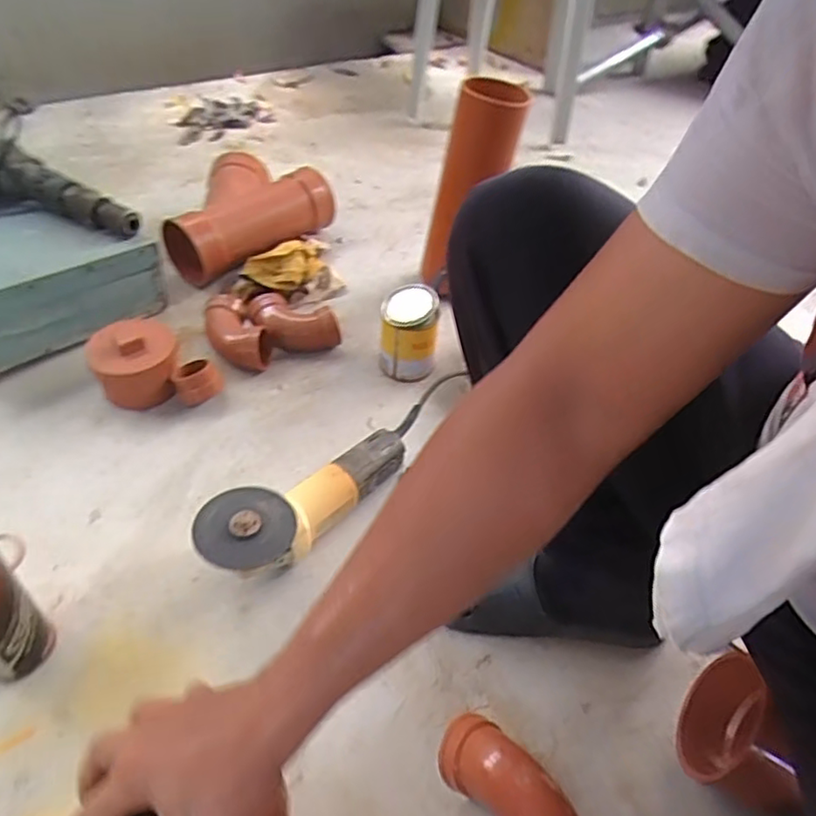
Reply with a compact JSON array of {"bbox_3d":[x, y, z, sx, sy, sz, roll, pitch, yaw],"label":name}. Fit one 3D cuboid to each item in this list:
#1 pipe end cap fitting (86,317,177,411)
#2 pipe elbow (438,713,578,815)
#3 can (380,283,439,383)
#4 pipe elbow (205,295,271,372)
[{"bbox_3d":[-0.375,-0.068,0.863,0.108,0.089,0.114,-13,48,-17],"label":"pipe end cap fitting"},{"bbox_3d":[0.092,0.333,0.529,0.068,0.060,0.147,-30,55,-30],"label":"pipe elbow"},{"bbox_3d":[0.001,-0.106,0.901,0.077,0.129,0.074,3,46,-3],"label":"can"},{"bbox_3d":[-0.256,-0.108,0.931,0.070,0.064,0.120,-26,54,-28],"label":"pipe elbow"}]

